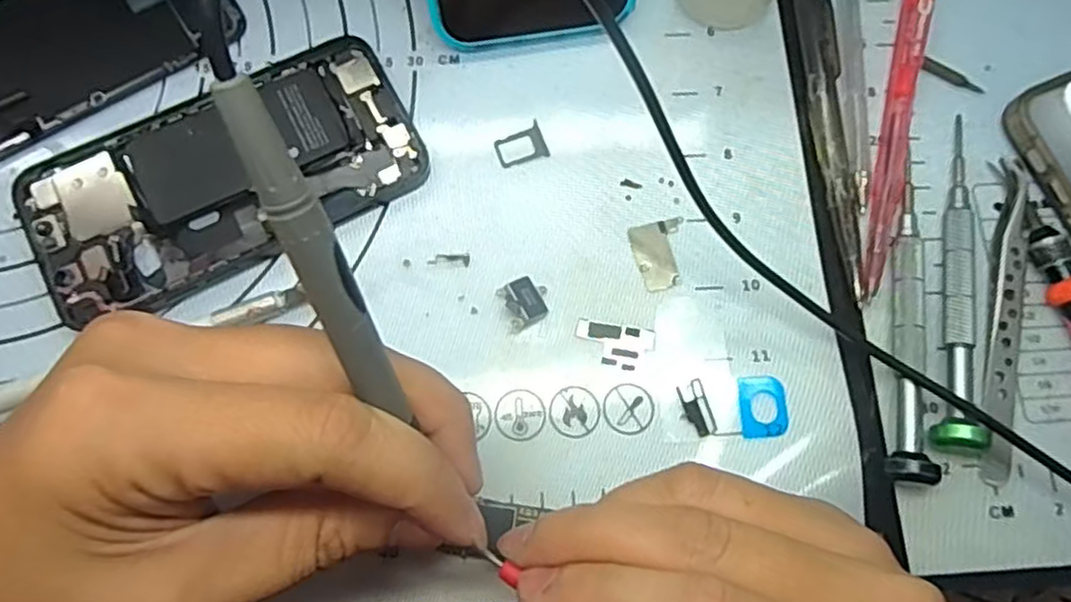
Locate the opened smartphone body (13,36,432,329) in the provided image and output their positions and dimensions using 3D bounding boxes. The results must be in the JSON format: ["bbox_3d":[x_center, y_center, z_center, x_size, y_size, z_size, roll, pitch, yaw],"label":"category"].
[{"bbox_3d":[-0.107,-0.043,0.248,0.130,0.010,0.063,-28,78,-9],"label":"opened smartphone body"}]

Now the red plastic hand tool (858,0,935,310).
[{"bbox_3d":[0.132,-0.062,0.258,0.010,0.014,0.130,14,75,2],"label":"red plastic hand tool"}]

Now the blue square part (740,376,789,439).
[{"bbox_3d":[0.076,0.035,0.236,0.015,0.004,0.020,2,75,-1],"label":"blue square part"}]

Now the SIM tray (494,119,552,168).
[{"bbox_3d":[-0.005,-0.057,0.259,0.018,0.004,0.014,-21,77,-7],"label":"SIM tray"}]

